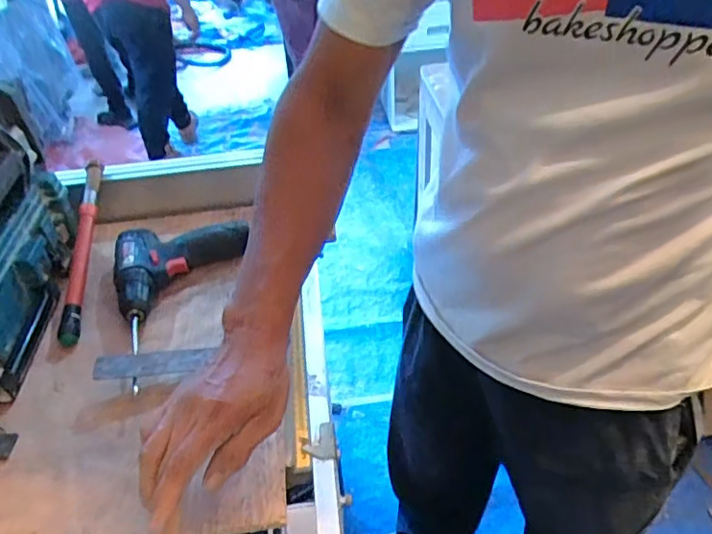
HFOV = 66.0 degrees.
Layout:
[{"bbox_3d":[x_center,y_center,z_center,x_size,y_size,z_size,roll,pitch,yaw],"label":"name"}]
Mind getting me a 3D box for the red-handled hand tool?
[{"bbox_3d":[-0.383,-0.032,0.769,0.030,0.022,0.308,-9,55,-4],"label":"red-handled hand tool"}]

